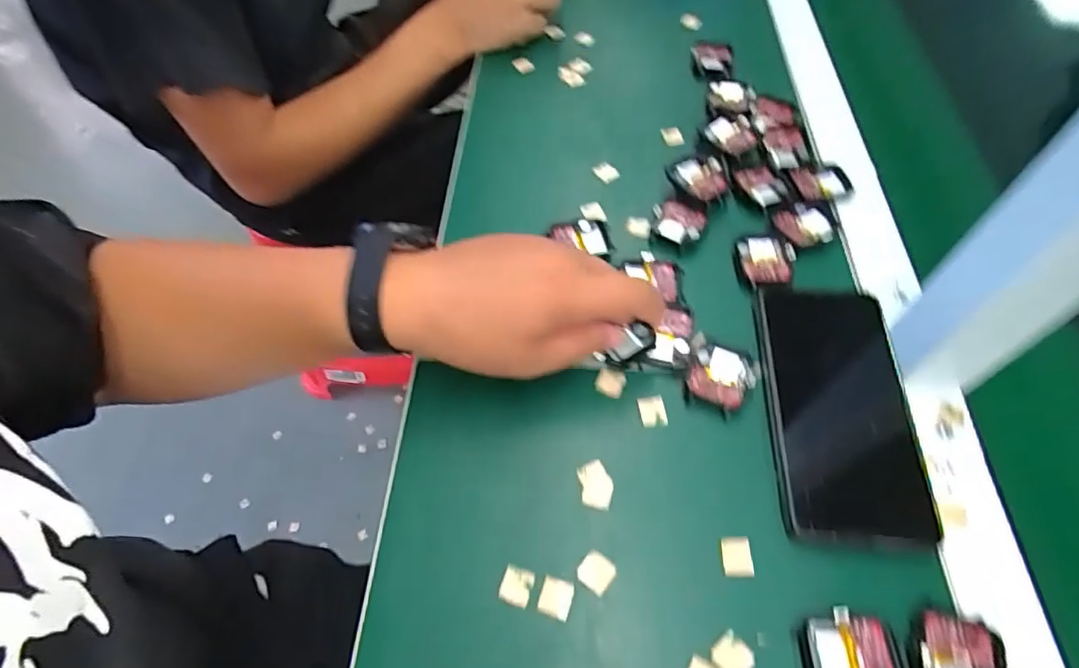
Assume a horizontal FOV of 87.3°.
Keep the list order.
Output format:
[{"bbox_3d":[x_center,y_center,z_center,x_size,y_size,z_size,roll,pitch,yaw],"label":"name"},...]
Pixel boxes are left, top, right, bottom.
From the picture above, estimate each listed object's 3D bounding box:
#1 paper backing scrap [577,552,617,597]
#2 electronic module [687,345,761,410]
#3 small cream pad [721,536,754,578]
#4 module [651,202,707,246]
[{"bbox_3d":[0.030,0.124,0.294,0.017,0.004,0.017,35,65,22],"label":"paper backing scrap"},{"bbox_3d":[0.114,0.026,0.350,0.037,0.007,0.042,27,62,18],"label":"electronic module"},{"bbox_3d":[0.104,0.117,0.297,0.015,0.004,0.020,0,57,2],"label":"small cream pad"},{"bbox_3d":[0.102,-0.083,0.418,0.037,0.008,0.032,37,66,23],"label":"module"}]

